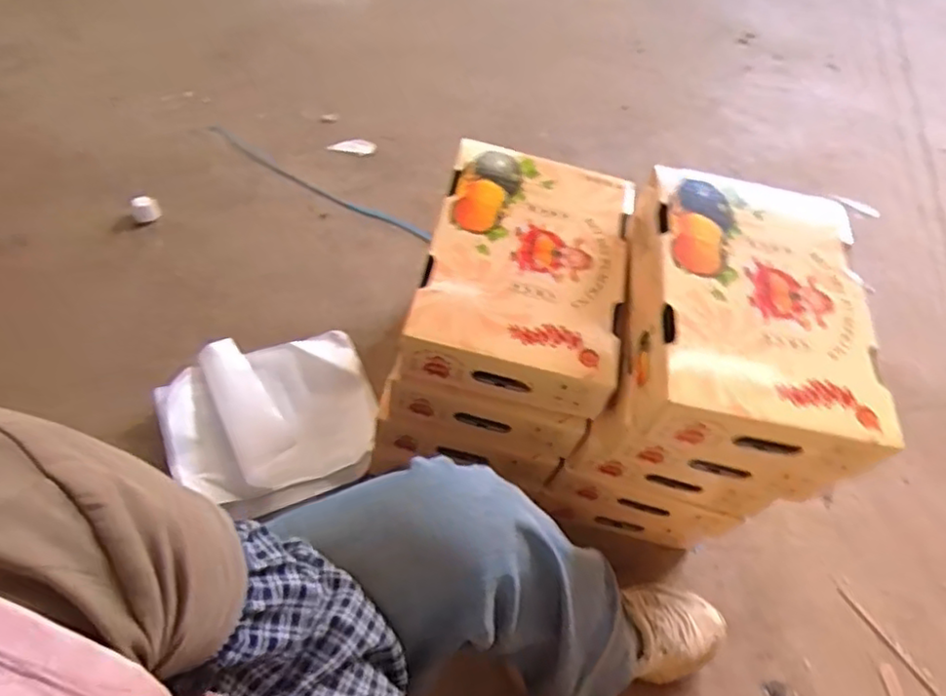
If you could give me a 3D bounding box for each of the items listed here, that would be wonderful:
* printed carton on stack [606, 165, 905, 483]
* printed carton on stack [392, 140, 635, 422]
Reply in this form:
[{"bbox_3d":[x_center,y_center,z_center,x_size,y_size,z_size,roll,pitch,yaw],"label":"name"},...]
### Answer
[{"bbox_3d":[0.291,-0.041,0.694,0.233,0.086,0.322,12,57,-2],"label":"printed carton on stack"},{"bbox_3d":[0.062,-0.092,0.744,0.222,0.074,0.317,16,57,0],"label":"printed carton on stack"}]

